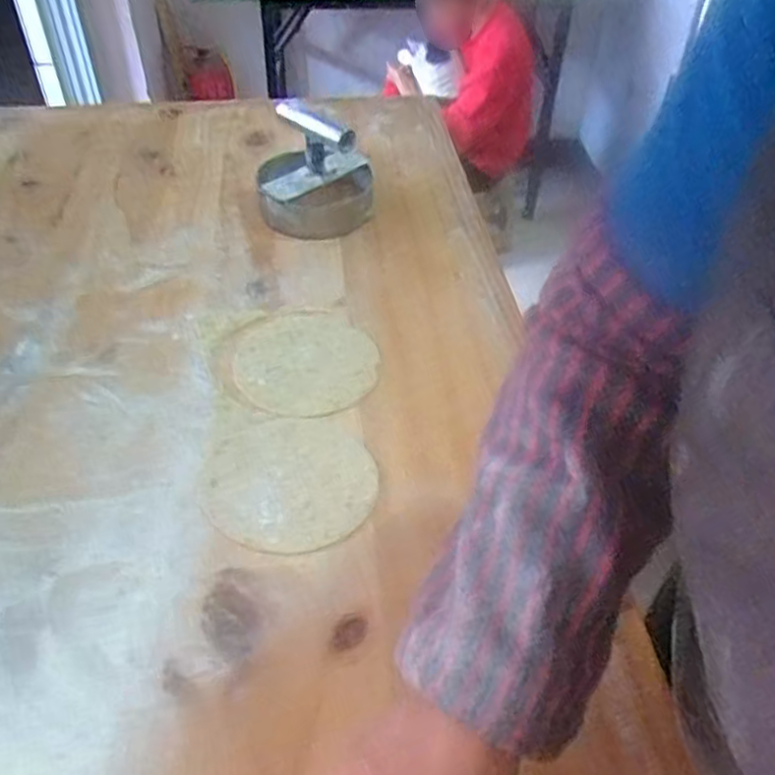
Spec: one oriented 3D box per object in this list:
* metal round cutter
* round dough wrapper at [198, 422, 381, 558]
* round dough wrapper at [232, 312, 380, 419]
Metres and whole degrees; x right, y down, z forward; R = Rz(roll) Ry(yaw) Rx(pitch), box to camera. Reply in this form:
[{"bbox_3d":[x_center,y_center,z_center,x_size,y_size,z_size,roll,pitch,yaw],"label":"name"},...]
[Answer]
[{"bbox_3d":[-0.081,-0.249,0.811,0.126,0.115,0.124,1,44,-1],"label":"metal round cutter"},{"bbox_3d":[-0.077,0.074,0.559,0.135,0.007,0.123,1,44,-1],"label":"round dough wrapper"},{"bbox_3d":[-0.076,-0.027,0.660,0.128,0.006,0.136,1,44,-1],"label":"round dough wrapper"}]

